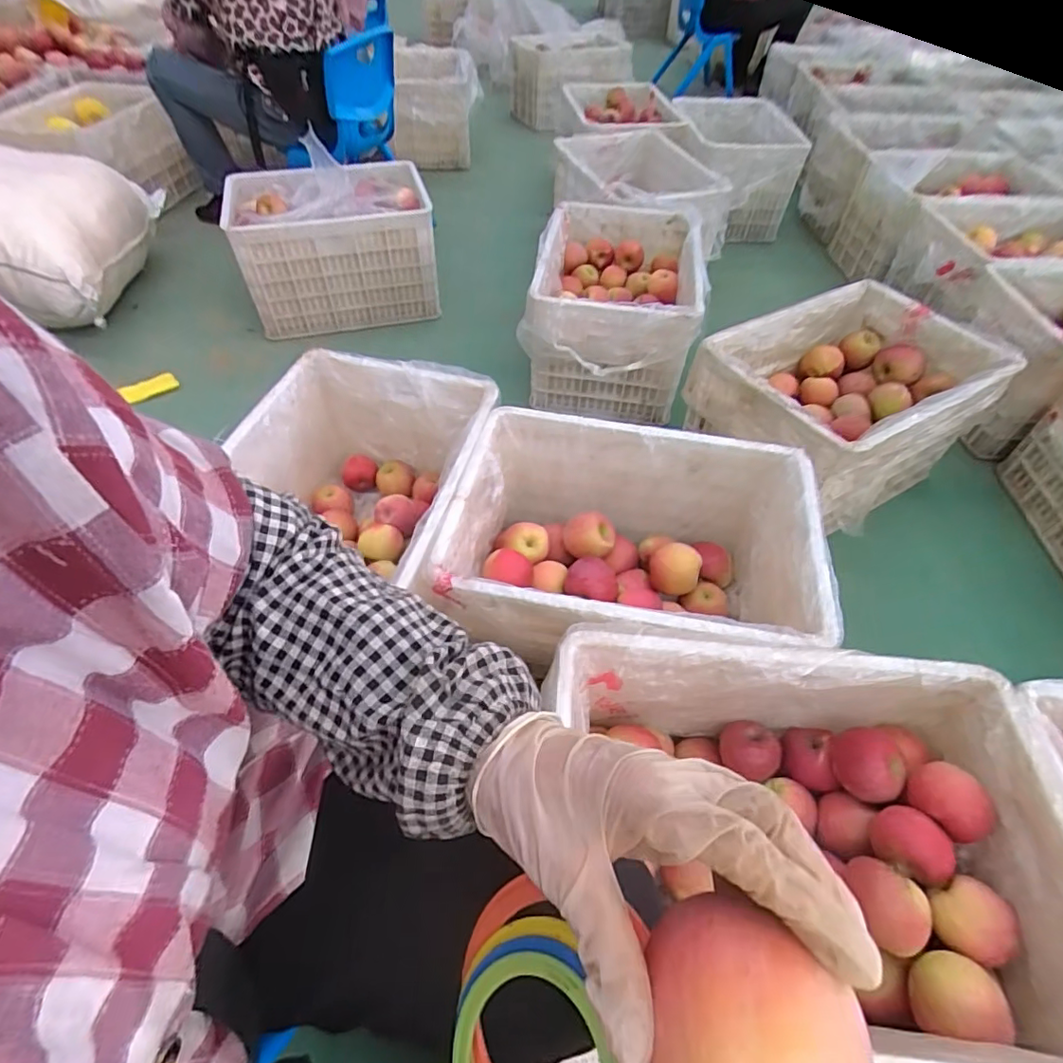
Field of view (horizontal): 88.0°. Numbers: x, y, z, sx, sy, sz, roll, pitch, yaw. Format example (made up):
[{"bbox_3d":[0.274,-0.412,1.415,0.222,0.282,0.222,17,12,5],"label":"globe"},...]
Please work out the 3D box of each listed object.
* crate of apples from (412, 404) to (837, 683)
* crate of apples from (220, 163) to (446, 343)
[{"bbox_3d":[0.140,0.037,0.832,0.481,0.237,0.354,11,52,9],"label":"crate of apples"},{"bbox_3d":[-0.528,-0.782,1.506,0.486,0.307,0.369,-16,52,-12],"label":"crate of apples"}]

